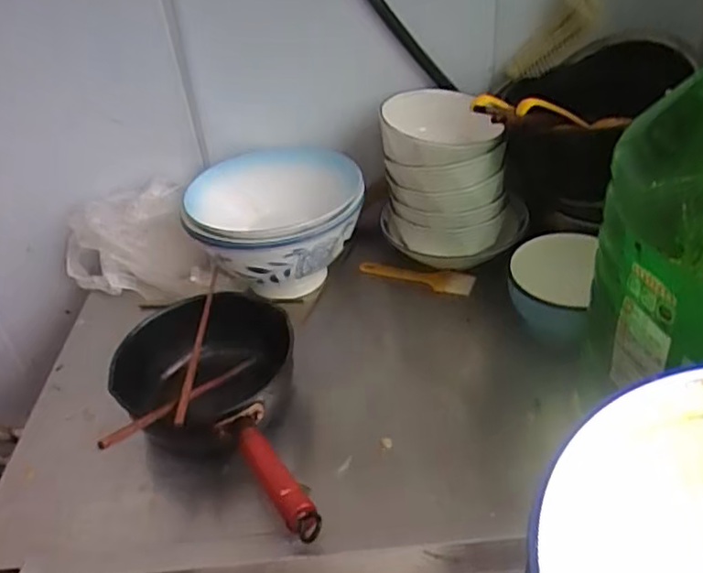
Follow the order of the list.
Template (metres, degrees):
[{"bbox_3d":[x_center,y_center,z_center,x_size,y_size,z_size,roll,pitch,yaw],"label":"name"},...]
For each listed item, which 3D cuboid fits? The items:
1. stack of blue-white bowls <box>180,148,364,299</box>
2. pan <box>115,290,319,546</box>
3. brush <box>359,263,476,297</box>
[{"bbox_3d":[-0.098,-0.068,0.847,0.207,0.148,0.218,-18,39,-14],"label":"stack of blue-white bowls"},{"bbox_3d":[-0.115,0.129,0.623,0.162,0.095,0.346,-24,40,-20],"label":"pan"},{"bbox_3d":[0.082,-0.015,0.859,0.159,0.015,0.027,11,41,22],"label":"brush"}]

